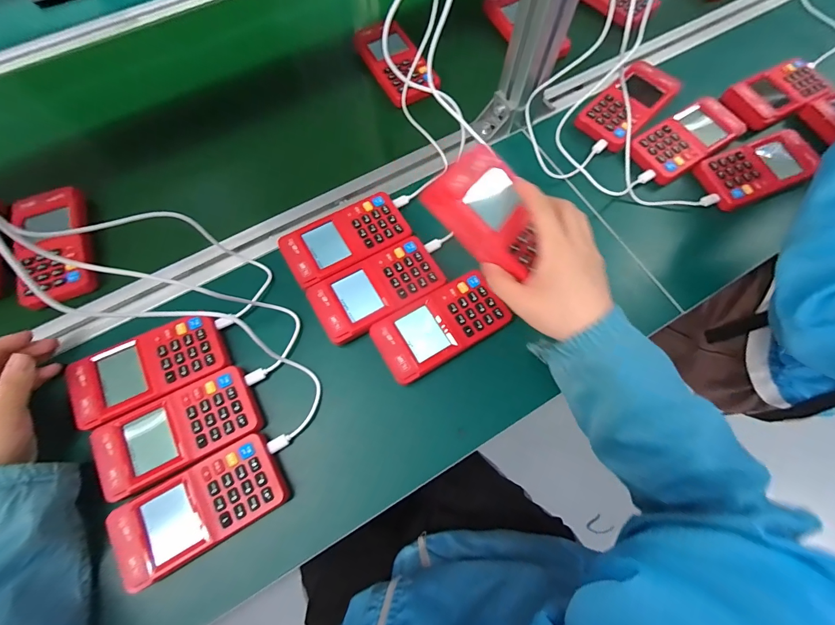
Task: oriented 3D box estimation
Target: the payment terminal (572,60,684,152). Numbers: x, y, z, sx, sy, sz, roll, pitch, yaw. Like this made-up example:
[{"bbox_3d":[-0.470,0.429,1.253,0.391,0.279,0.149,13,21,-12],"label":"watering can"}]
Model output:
[{"bbox_3d":[0.269,-0.266,0.470,0.071,0.016,0.135,42,76,13],"label":"payment terminal"}]

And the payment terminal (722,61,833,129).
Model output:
[{"bbox_3d":[0.477,-0.292,0.479,0.149,0.019,0.066,-30,74,-10],"label":"payment terminal"}]

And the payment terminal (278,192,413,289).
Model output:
[{"bbox_3d":[-0.076,-0.081,0.406,0.134,0.021,0.069,-30,74,-10],"label":"payment terminal"}]

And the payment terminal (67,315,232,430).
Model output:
[{"bbox_3d":[-0.254,0.053,0.354,0.129,0.022,0.064,-26,73,-9],"label":"payment terminal"}]

